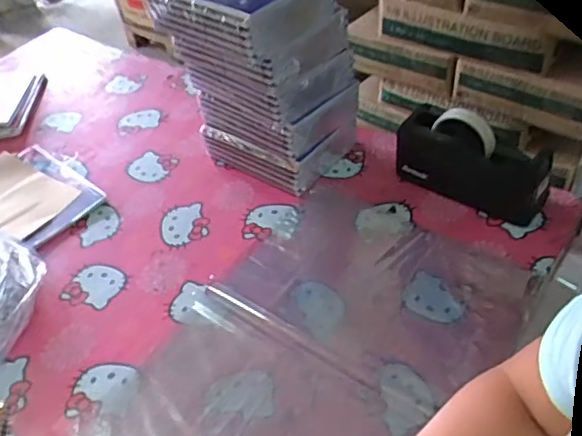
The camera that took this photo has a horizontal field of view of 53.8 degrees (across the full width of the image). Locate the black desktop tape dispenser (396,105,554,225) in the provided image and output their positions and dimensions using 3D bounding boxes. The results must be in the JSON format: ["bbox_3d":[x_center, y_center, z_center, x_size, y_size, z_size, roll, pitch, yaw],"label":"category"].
[{"bbox_3d":[0.245,-0.080,0.787,0.203,0.110,0.060,25,53,29],"label":"black desktop tape dispenser"}]

